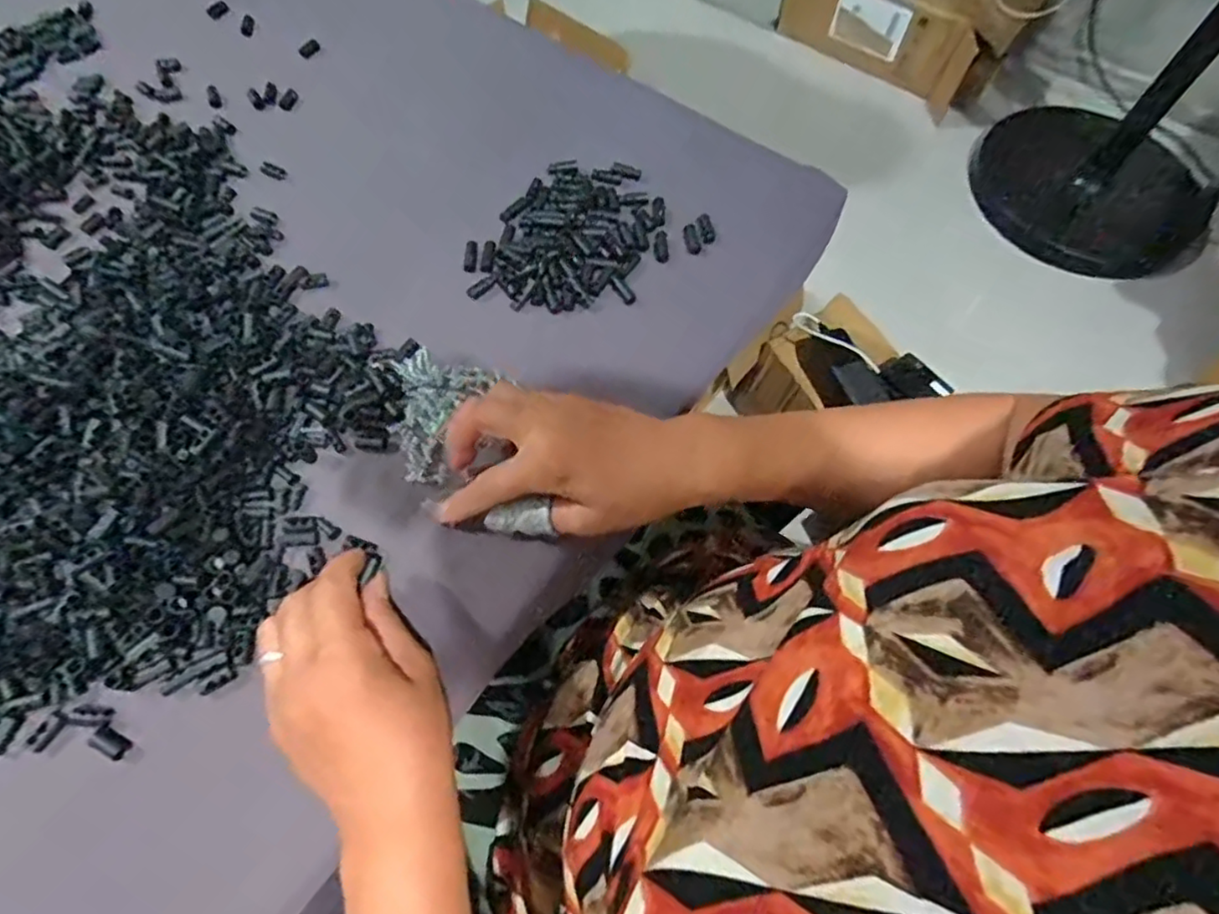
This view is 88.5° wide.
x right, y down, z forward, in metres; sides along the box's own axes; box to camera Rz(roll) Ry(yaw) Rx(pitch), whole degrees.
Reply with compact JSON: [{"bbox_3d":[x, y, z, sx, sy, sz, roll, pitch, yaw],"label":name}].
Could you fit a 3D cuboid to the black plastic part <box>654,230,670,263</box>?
[{"bbox_3d":[0.040,-0.162,0.481,0.011,0.008,0.028,-3,64,-1],"label":"black plastic part"}]

